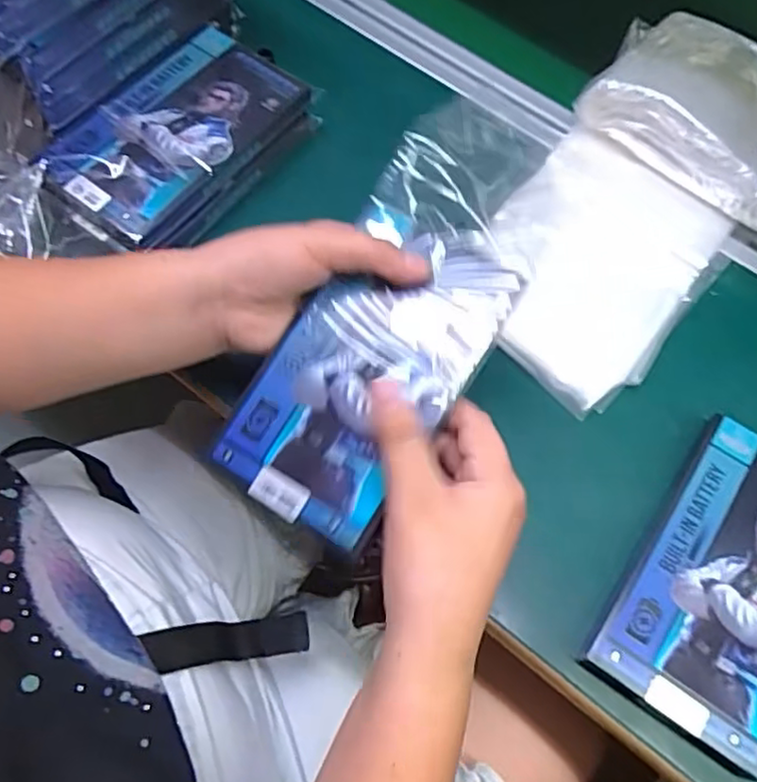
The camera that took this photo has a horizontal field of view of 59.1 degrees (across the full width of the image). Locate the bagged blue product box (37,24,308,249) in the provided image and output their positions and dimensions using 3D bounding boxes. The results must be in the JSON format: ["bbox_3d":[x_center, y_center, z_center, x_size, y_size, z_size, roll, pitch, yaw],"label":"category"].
[{"bbox_3d":[-0.133,-0.172,0.442,0.092,0.016,0.163,34,68,12],"label":"bagged blue product box"}]

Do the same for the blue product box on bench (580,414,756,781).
[{"bbox_3d":[0.190,0.103,0.358,0.097,0.018,0.163,33,68,11],"label":"blue product box on bench"}]

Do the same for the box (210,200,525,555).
[{"bbox_3d":[-0.005,-0.012,0.338,0.093,0.013,0.163,29,81,16],"label":"box"}]

